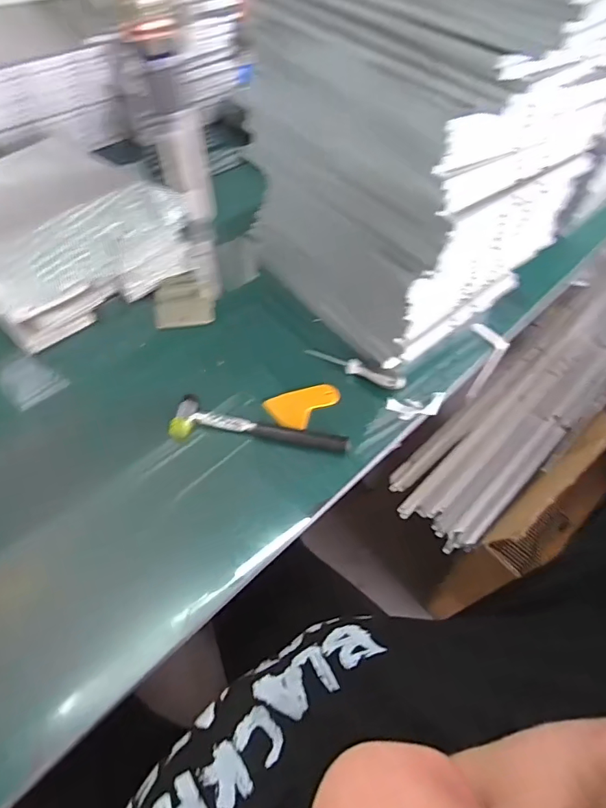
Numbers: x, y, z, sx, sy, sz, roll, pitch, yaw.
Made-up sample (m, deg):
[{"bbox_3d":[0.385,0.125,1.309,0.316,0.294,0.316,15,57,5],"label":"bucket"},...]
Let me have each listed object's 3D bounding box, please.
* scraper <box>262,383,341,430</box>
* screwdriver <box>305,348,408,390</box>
[{"bbox_3d":[0.006,0.000,0.716,0.111,0.012,0.067,-21,59,-19],"label":"scraper"},{"bbox_3d":[0.082,-0.055,0.751,0.156,0.024,0.020,18,55,7],"label":"screwdriver"}]

